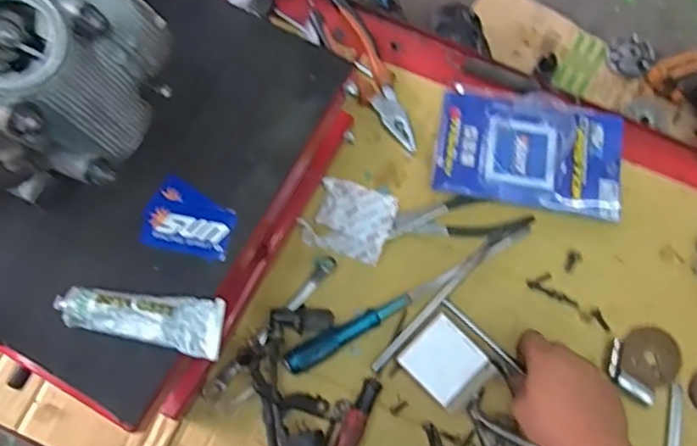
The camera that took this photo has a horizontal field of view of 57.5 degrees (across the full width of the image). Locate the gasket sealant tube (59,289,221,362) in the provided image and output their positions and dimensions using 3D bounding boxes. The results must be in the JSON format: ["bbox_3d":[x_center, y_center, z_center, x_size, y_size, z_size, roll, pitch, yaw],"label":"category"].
[{"bbox_3d":[-0.161,0.076,0.490,0.122,0.017,0.043,6,77,1],"label":"gasket sealant tube"}]

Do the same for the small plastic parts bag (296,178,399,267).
[{"bbox_3d":[0.001,-0.003,0.680,0.090,0.009,0.076,18,76,5],"label":"small plastic parts bag"}]

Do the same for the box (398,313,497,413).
[{"bbox_3d":[0.098,0.143,0.639,0.064,0.032,0.077,-43,79,-10],"label":"box"}]

